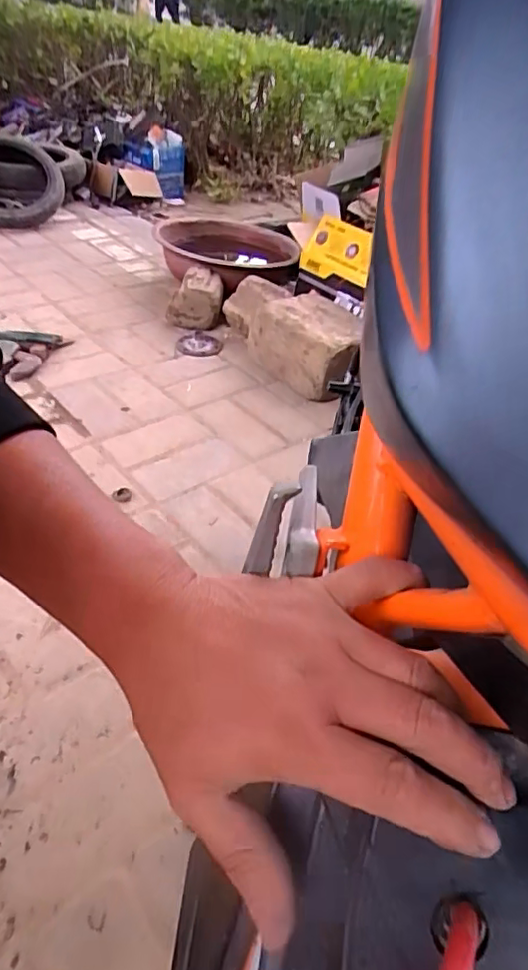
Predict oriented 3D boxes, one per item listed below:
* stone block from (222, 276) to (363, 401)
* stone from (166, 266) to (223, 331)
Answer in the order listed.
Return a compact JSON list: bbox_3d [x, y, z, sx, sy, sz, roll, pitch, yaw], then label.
[{"bbox_3d":[0.063,-0.344,1.314,0.176,0.135,0.376,-23,49,-31],"label":"stone block"},{"bbox_3d":[-0.169,-0.451,1.432,0.130,0.118,0.130,4,41,-4],"label":"stone"}]

